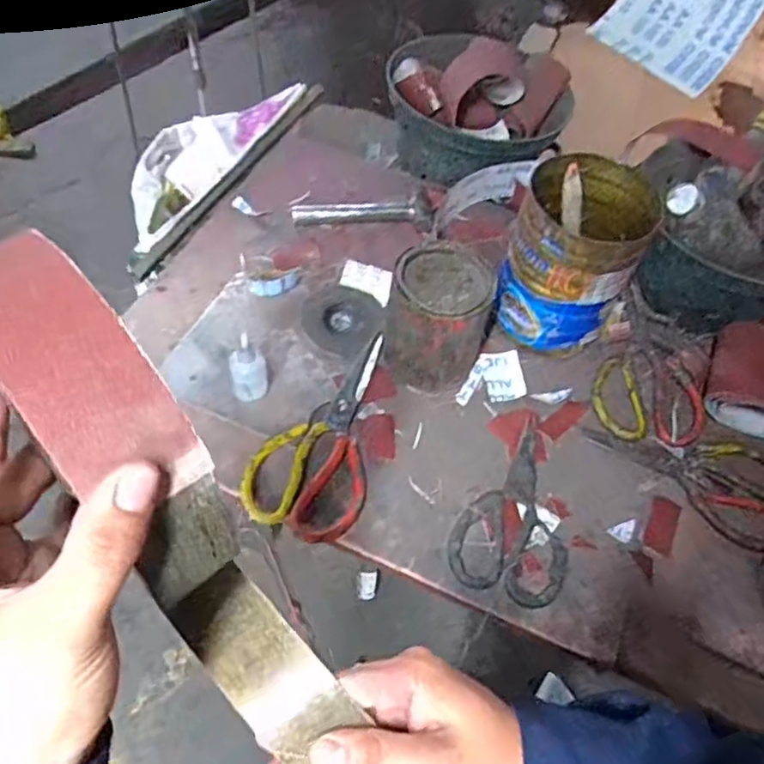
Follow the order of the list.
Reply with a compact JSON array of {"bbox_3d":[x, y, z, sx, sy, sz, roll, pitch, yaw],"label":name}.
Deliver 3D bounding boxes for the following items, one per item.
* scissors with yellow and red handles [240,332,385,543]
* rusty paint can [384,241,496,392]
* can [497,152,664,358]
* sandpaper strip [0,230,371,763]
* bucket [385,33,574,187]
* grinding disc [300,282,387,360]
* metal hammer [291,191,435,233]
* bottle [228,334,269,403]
[{"bbox_3d":[-0.056,0.038,0.623,0.105,0.016,0.225,12,56,3],"label":"scissors with yellow and red handles"},{"bbox_3d":[0.055,-0.063,0.638,0.089,0.115,0.104,20,57,8],"label":"rusty paint can"},{"bbox_3d":[0.193,-0.125,0.665,0.113,0.162,0.138,27,58,12],"label":"can"},{"bbox_3d":[-0.072,0.078,0.267,0.045,0.273,0.104,-34,39,-24],"label":"sandpaper strip"},{"bbox_3d":[0.108,-0.351,0.844,0.223,0.117,0.191,39,62,19],"label":"bucket"},{"bbox_3d":[-0.045,-0.071,0.695,0.086,0.015,0.084,2,56,-4],"label":"grinding disc"},{"bbox_3d":[-0.023,-0.205,0.786,0.166,0.020,0.058,-1,57,-5],"label":"metal hammer"},{"bbox_3d":[-0.123,-0.010,0.603,0.032,0.075,0.029,-8,58,-10],"label":"bottle"}]

